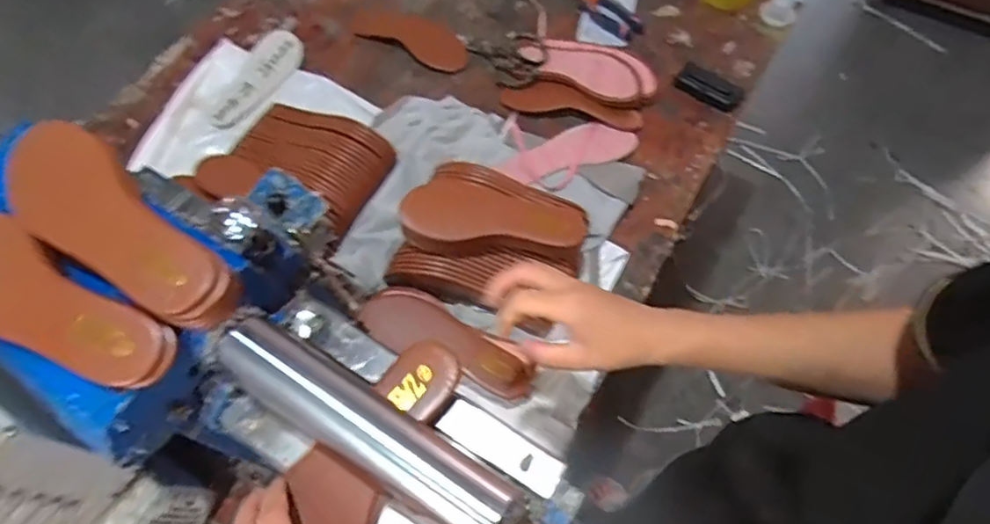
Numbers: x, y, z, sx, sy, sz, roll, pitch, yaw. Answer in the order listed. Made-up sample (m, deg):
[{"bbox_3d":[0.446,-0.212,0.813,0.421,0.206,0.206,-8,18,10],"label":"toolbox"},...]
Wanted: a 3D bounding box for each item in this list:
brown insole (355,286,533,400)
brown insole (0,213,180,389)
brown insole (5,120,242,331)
[{"bbox_3d":[-0.059,0.098,0.749,0.225,0.024,0.081,26,67,11],"label":"brown insole"},{"bbox_3d":[-0.338,0.033,0.455,0.190,0.042,0.071,29,66,16],"label":"brown insole"},{"bbox_3d":[-0.294,-0.029,0.473,0.223,0.039,0.083,31,67,17],"label":"brown insole"}]

